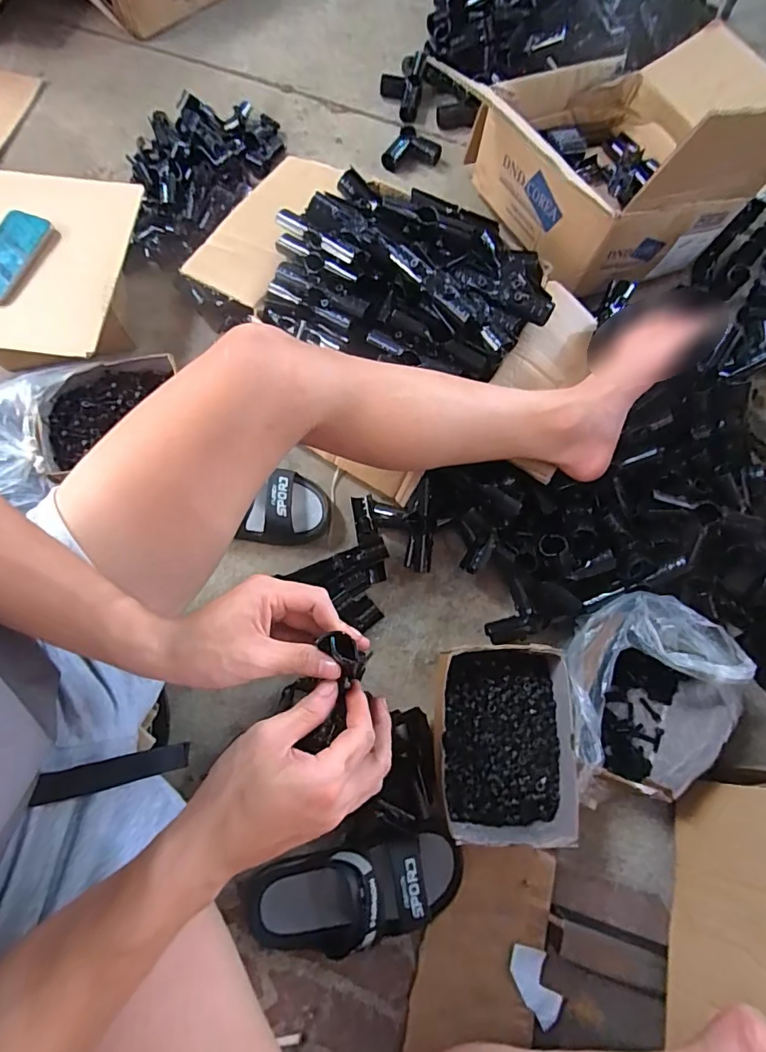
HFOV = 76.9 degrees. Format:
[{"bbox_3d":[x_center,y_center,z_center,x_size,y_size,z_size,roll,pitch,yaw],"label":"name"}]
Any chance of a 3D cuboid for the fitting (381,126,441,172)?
[{"bbox_3d":[0.053,-0.681,0.871,0.101,0.029,0.073,6,75,0],"label":"fitting"}]

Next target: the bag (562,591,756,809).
[{"bbox_3d":[0.318,0.204,0.590,0.203,0.137,0.231,-2,75,-2],"label":"bag"}]

